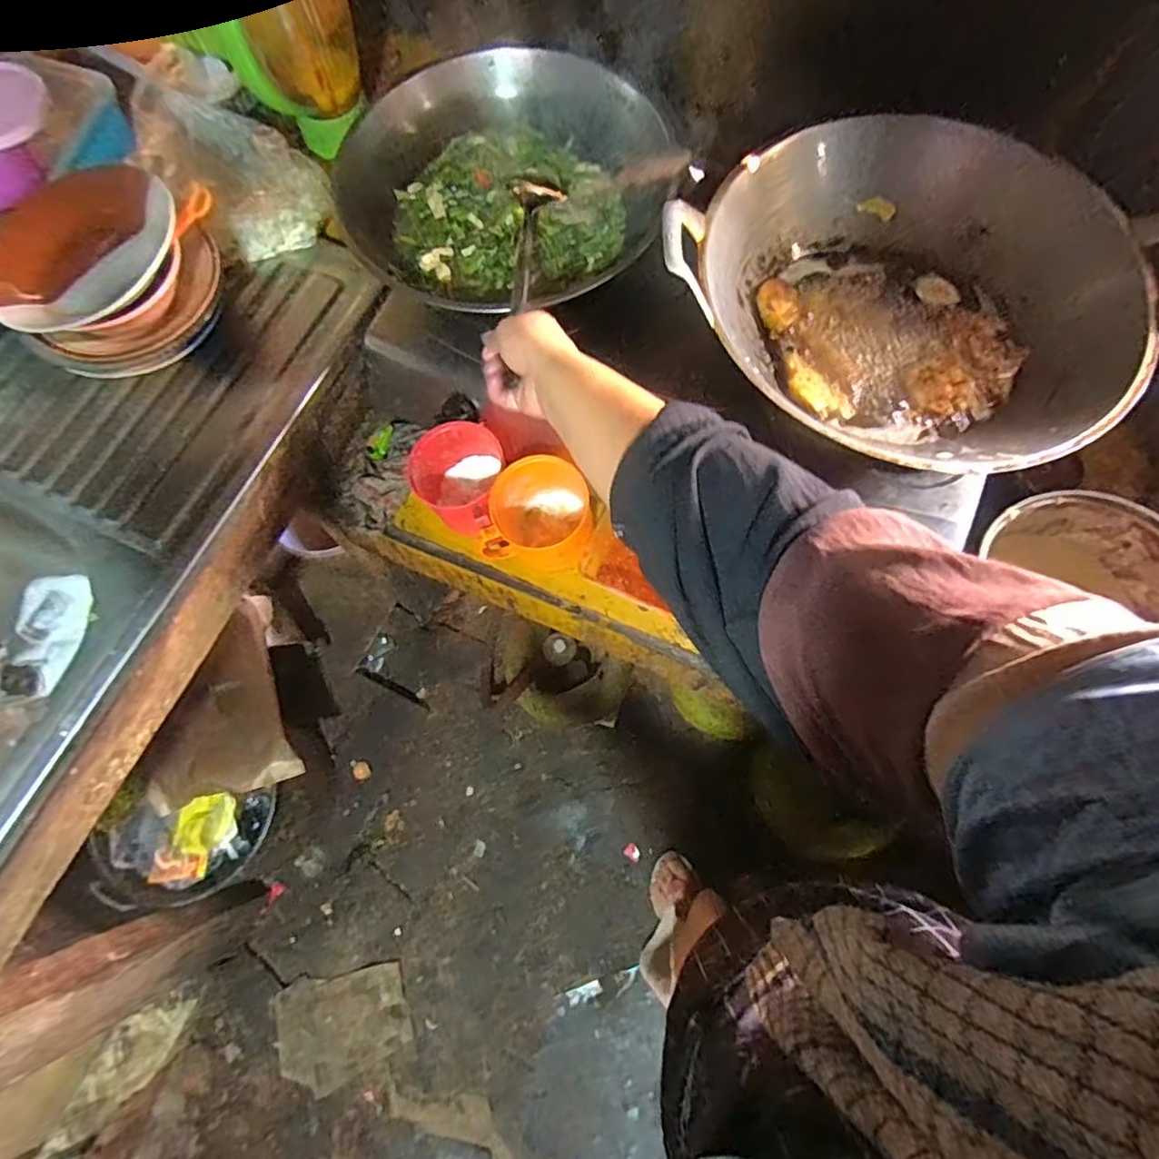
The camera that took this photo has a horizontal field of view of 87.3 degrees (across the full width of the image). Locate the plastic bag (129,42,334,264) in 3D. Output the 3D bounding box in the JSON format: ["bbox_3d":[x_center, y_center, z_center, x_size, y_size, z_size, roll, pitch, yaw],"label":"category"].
[{"bbox_3d":[-0.442,-0.520,0.752,0.177,0.079,0.274,-39,74,-12],"label":"plastic bag"}]

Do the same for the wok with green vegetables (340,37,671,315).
[{"bbox_3d":[-0.071,-0.435,0.660,0.327,0.102,0.299,21,72,8],"label":"wok with green vegetables"}]

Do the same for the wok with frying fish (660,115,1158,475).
[{"bbox_3d":[0.309,-0.263,0.574,0.379,0.115,0.391,-39,74,-12],"label":"wok with frying fish"}]

